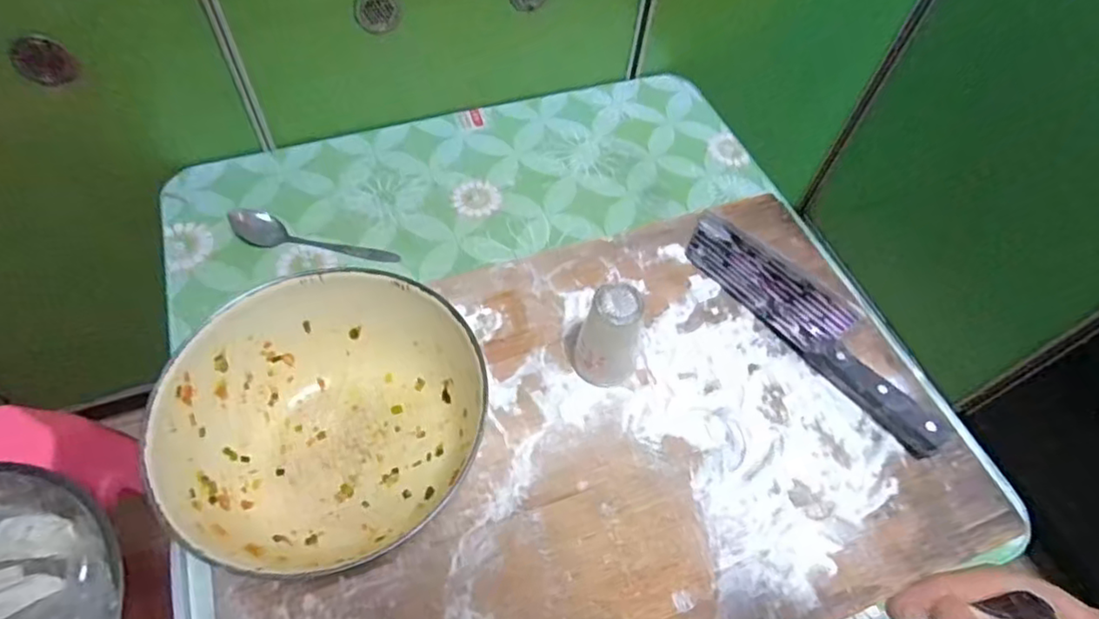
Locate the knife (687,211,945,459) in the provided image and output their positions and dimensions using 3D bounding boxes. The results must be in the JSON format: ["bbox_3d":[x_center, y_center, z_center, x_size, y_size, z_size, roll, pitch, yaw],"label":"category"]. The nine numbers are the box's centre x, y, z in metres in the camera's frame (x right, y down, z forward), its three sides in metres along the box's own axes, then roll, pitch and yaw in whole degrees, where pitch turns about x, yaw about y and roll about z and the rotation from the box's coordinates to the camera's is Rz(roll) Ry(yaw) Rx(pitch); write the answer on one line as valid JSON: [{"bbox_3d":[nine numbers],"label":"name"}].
[{"bbox_3d":[0.231,0.004,0.539,0.077,0.019,0.267,-31,64,-22],"label":"knife"}]

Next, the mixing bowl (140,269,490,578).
[{"bbox_3d":[-0.151,0.078,0.425,0.182,0.092,0.183,2,57,-3],"label":"mixing bowl"}]

